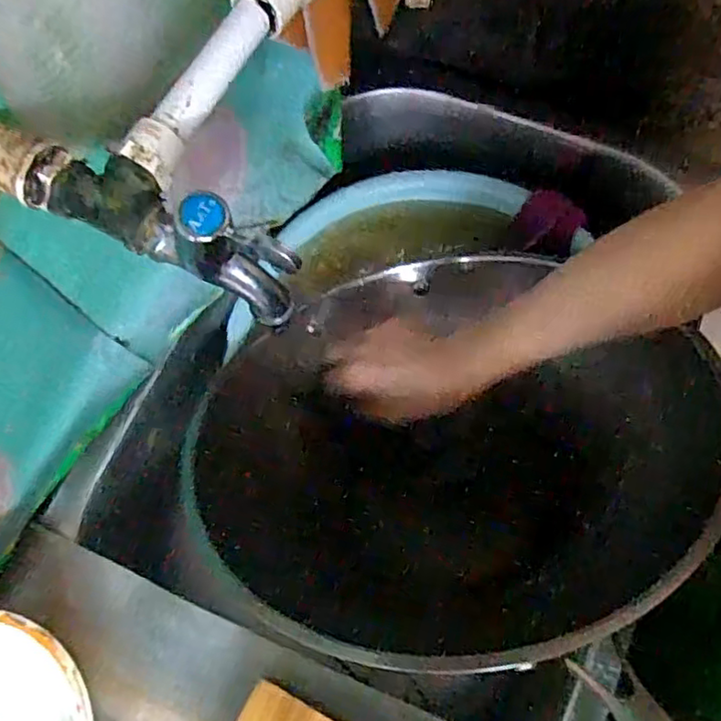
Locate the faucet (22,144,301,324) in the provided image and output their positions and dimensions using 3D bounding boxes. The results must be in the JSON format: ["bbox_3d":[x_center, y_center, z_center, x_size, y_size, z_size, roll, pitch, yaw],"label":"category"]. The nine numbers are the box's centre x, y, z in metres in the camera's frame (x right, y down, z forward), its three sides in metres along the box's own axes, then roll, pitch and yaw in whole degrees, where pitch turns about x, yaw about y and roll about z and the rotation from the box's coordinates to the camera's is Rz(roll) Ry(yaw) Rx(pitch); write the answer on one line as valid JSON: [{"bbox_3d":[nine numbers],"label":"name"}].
[{"bbox_3d":[-0.086,-0.061,0.280,0.120,0.063,0.035,23,74,12],"label":"faucet"}]

